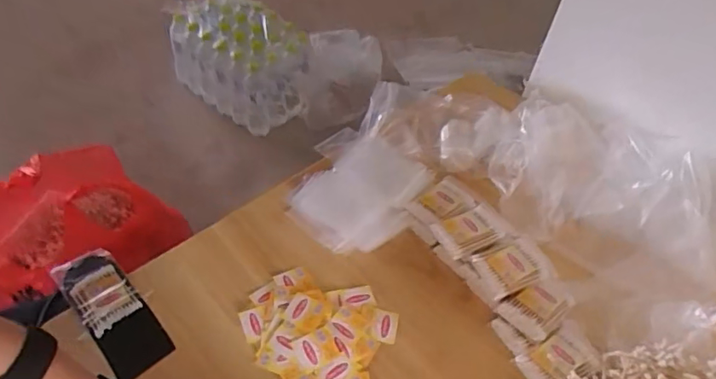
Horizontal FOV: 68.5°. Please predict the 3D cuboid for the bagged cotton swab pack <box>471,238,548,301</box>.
[{"bbox_3d":[0.181,0.088,0.616,0.079,0.018,0.059,-18,54,-20],"label":"bagged cotton swab pack"}]

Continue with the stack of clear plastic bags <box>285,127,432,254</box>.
[{"bbox_3d":[0.002,0.000,0.710,0.153,0.050,0.177,23,51,14],"label":"stack of clear plastic bags"}]

